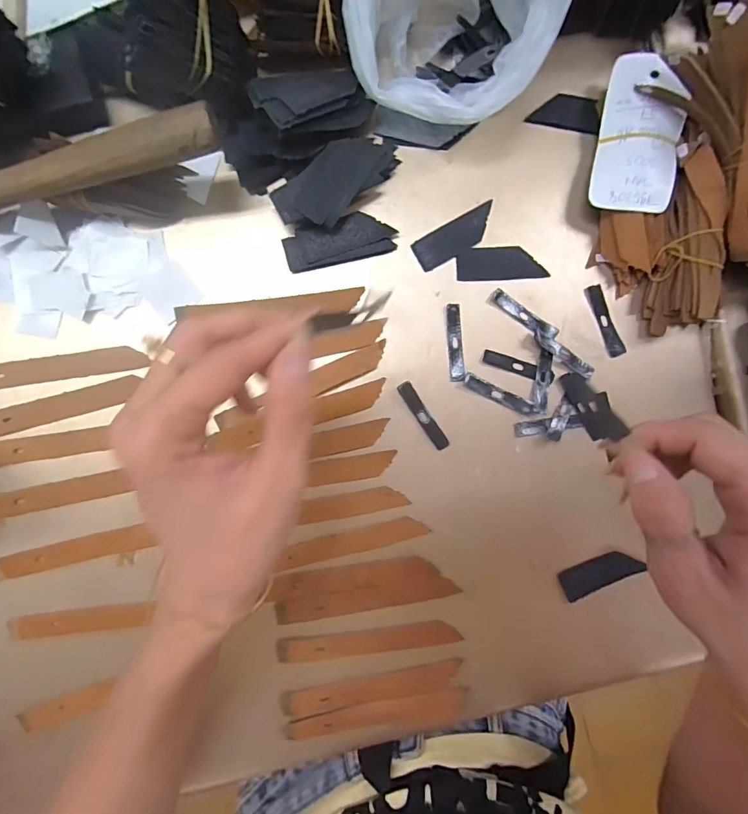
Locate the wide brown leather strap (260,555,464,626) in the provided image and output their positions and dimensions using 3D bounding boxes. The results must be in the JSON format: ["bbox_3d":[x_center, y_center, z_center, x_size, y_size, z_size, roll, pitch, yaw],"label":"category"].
[{"bbox_3d":[-0.008,0.125,0.300,0.125,0.004,0.034,-8,91,-4],"label":"wide brown leather strap"}]

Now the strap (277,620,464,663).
[{"bbox_3d":[-0.003,0.165,0.304,0.125,0.004,0.018,-5,91,-4],"label":"strap"}]

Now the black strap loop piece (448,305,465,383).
[{"bbox_3d":[0.058,-0.046,0.303,0.010,0.004,0.054,-3,91,-4],"label":"black strap loop piece"}]

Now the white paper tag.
[{"bbox_3d":[0.179,-0.182,0.289,0.050,0.010,0.100,10,93,14],"label":"white paper tag"}]

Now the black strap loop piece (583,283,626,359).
[{"bbox_3d":[0.167,-0.062,0.310,0.012,0.004,0.053,-22,92,-3],"label":"black strap loop piece"}]

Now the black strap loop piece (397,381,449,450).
[{"bbox_3d":[0.035,0.006,0.303,0.010,0.004,0.054,-33,93,-3],"label":"black strap loop piece"}]

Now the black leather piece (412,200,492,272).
[{"bbox_3d":[0.059,-0.120,0.304,0.063,0.004,0.022,-30,93,-3],"label":"black leather piece"}]

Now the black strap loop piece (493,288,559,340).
[{"bbox_3d":[0.107,-0.064,0.305,0.052,0.008,0.013,33,88,-4],"label":"black strap loop piece"}]

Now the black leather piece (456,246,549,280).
[{"bbox_3d":[0.091,-0.103,0.307,0.064,0.004,0.023,-3,91,-4],"label":"black leather piece"}]

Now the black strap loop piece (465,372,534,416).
[{"bbox_3d":[0.088,-0.008,0.305,0.053,0.004,0.010,28,89,-4],"label":"black strap loop piece"}]

